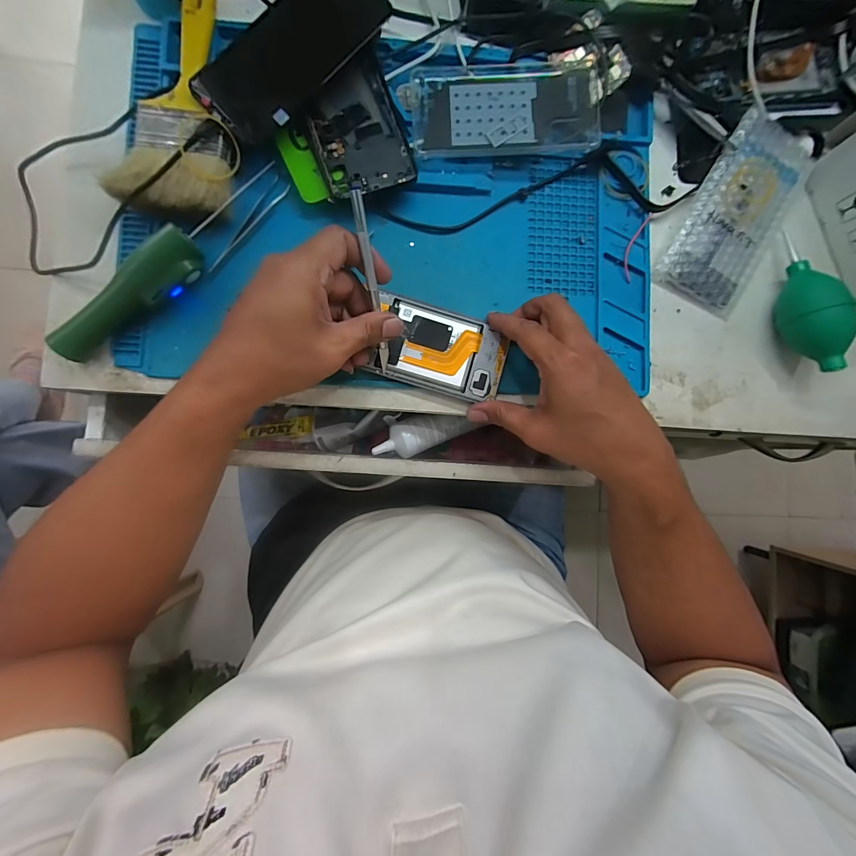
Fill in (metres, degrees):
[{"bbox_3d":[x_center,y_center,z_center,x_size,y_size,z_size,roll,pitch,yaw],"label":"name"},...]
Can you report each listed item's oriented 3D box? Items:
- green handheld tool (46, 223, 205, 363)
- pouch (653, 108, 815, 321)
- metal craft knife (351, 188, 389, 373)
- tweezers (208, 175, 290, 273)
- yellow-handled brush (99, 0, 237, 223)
[{"bbox_3d":[-0.241,-0.104,0.299,0.030,0.028,0.135,44,85,-1],"label":"green handheld tool"},{"bbox_3d":[0.301,-0.210,0.352,0.090,0.020,0.200,31,86,-2],"label":"pouch"},{"bbox_3d":[-0.042,-0.105,0.285,0.008,0.006,0.133,-9,127,-4],"label":"metal craft knife"},{"bbox_3d":[-0.156,-0.176,0.324,0.016,0.004,0.100,33,86,-2],"label":"tweezers"},{"bbox_3d":[-0.200,-0.283,0.307,0.083,0.020,0.222,6,87,-4],"label":"yellow-handled brush"}]

